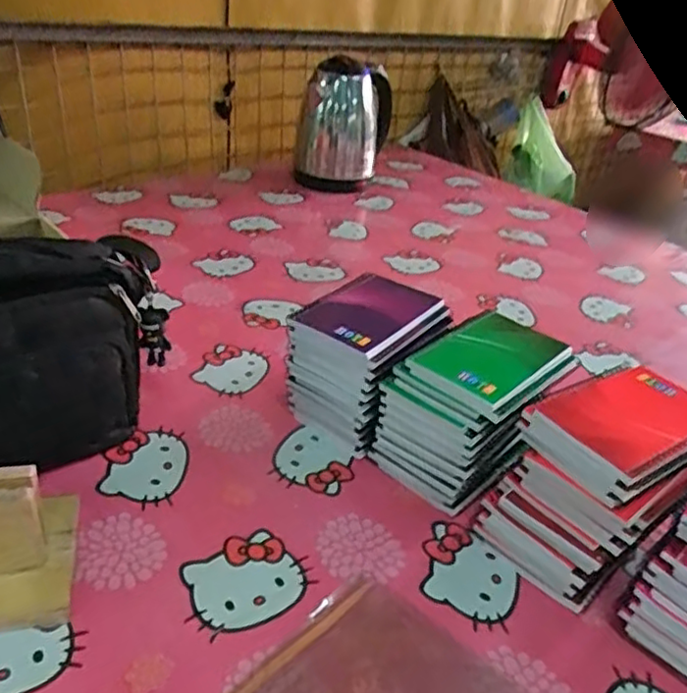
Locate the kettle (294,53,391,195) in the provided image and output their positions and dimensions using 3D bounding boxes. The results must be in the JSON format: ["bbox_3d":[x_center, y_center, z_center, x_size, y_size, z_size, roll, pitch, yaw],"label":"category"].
[{"bbox_3d":[-0.002,-0.402,1.180,0.158,0.210,0.128,9,31,2],"label":"kettle"}]

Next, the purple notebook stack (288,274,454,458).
[{"bbox_3d":[0.021,0.015,0.603,0.095,0.119,0.127,24,35,26],"label":"purple notebook stack"}]

